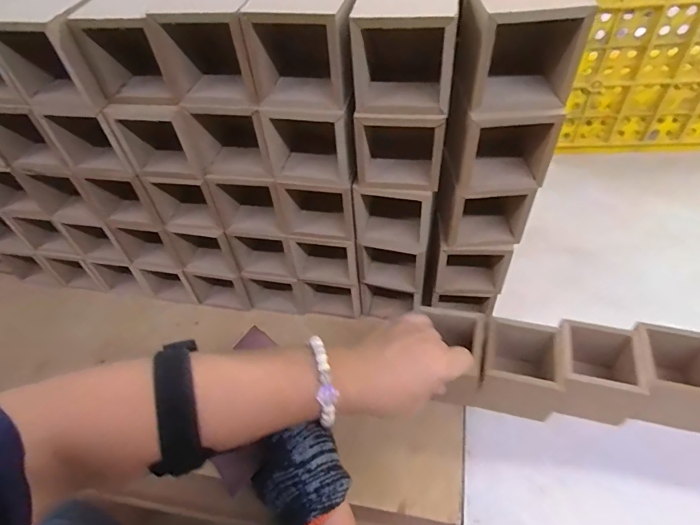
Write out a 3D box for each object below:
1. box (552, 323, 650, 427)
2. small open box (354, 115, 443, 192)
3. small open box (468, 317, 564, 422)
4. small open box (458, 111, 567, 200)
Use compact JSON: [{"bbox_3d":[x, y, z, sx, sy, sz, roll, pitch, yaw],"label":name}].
[{"bbox_3d":[0.210,0.098,0.379,0.066,0.064,0.073,4,49,10],"label":"box"},{"bbox_3d":[0.037,-0.088,0.327,0.065,0.069,0.045,5,49,11],"label":"small open box"},{"bbox_3d":[0.148,0.098,0.385,0.067,0.064,0.069,8,50,13],"label":"small open box"},{"bbox_3d":[0.109,-0.083,0.312,0.063,0.063,0.034,-6,48,1],"label":"small open box"}]

